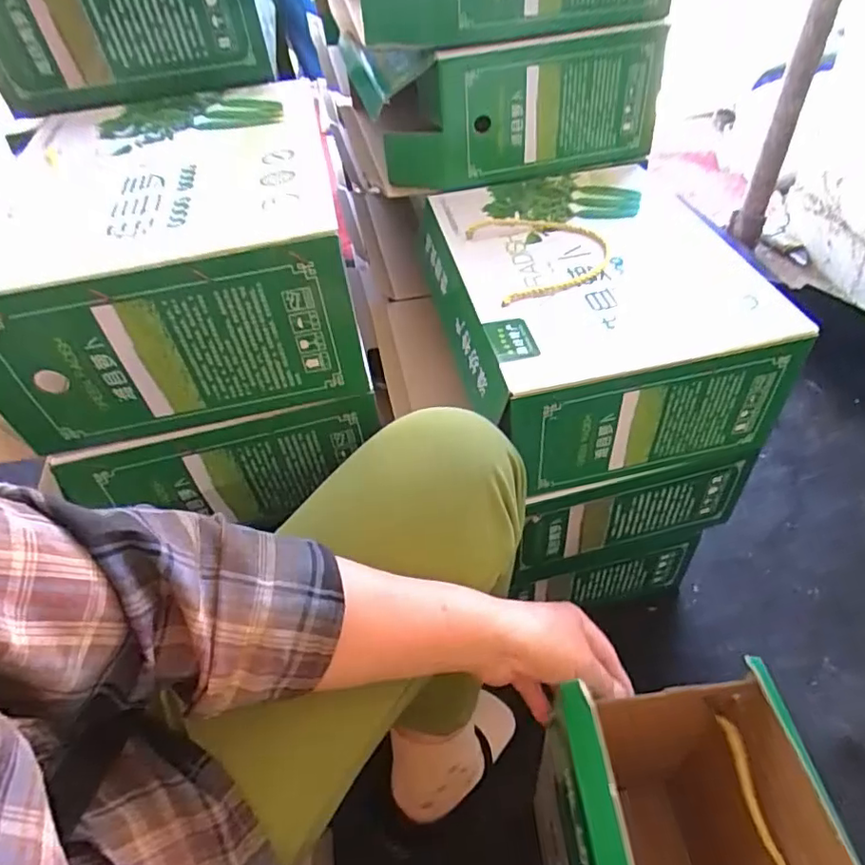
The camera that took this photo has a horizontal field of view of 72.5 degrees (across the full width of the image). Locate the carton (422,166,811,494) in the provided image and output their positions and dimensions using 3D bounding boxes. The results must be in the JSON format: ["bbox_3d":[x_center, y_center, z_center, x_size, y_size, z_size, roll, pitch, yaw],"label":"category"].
[{"bbox_3d":[0.158,-0.139,0.644,0.285,0.138,0.379,-11,47,-3],"label":"carton"}]

